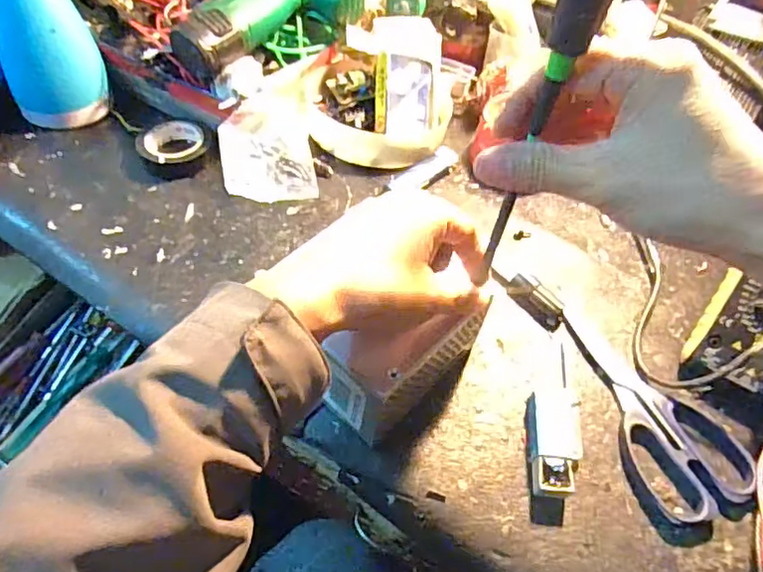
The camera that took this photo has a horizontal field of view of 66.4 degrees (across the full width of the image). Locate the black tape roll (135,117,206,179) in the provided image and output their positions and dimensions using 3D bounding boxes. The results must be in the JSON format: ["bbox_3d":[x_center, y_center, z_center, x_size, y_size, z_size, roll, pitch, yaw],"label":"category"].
[{"bbox_3d":[-0.186,-0.125,0.520,0.056,0.017,0.056,2,54,-3],"label":"black tape roll"}]

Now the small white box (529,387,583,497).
[{"bbox_3d":[0.114,0.098,0.381,0.034,0.017,0.079,9,54,2],"label":"small white box"}]

